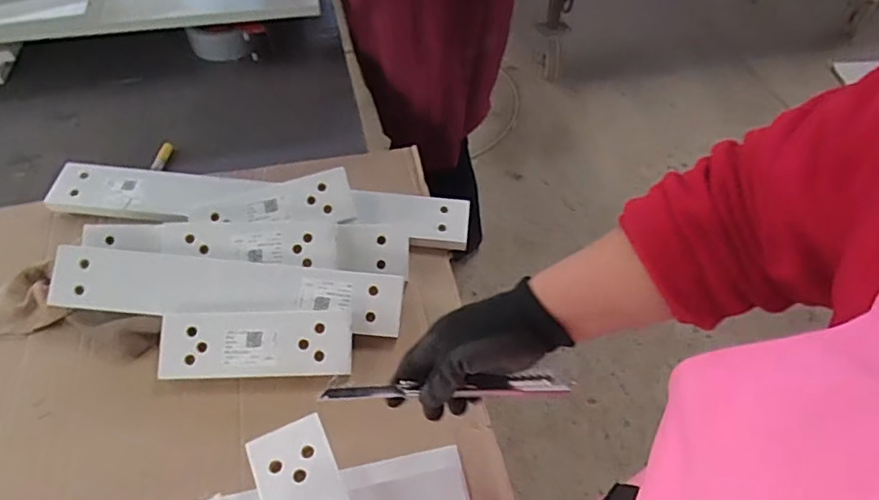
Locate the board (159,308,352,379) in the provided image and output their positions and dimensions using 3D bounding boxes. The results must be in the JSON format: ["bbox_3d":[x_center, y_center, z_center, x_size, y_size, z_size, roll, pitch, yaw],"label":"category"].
[{"bbox_3d":[-0.197,0.100,0.626,0.200,0.011,0.070,-1,76,-2],"label":"board"}]

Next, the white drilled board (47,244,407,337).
[{"bbox_3d":[-0.237,0.040,0.646,0.388,0.016,0.071,1,52,1],"label":"white drilled board"}]

